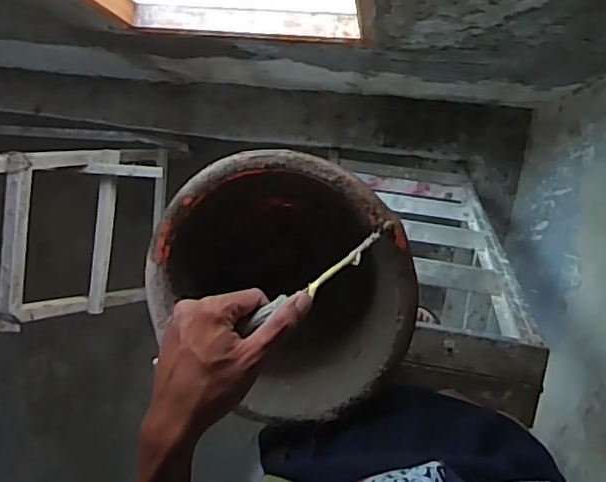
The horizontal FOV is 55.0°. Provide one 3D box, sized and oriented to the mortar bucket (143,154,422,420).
[{"bbox_3d":[-0.008,0.032,0.786,0.295,0.341,0.264,38,97,1],"label":"mortar bucket"}]

